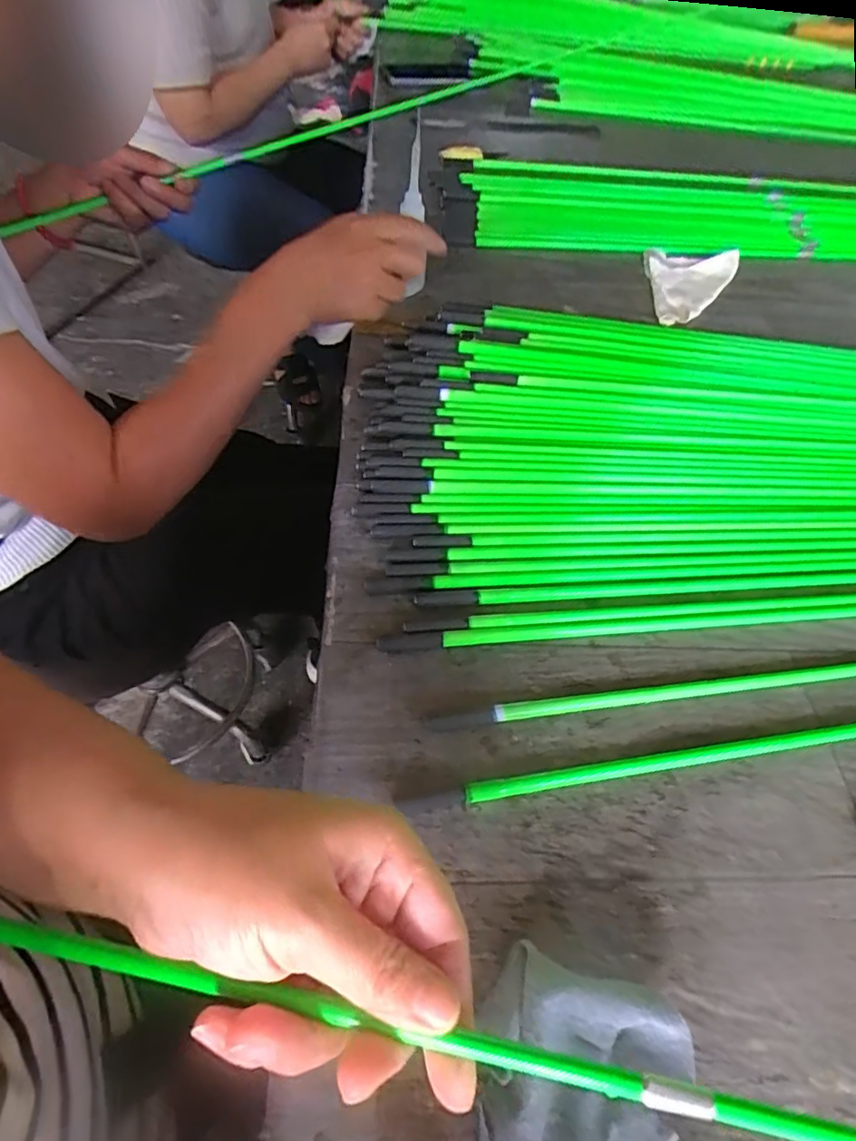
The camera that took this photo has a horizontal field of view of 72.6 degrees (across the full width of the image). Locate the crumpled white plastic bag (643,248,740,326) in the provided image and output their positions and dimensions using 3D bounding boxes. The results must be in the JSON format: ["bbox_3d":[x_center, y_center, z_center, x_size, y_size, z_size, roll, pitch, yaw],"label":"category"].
[{"bbox_3d":[0.255,-0.298,0.595,0.083,0.019,0.147,31,58,16],"label":"crumpled white plastic bag"}]

